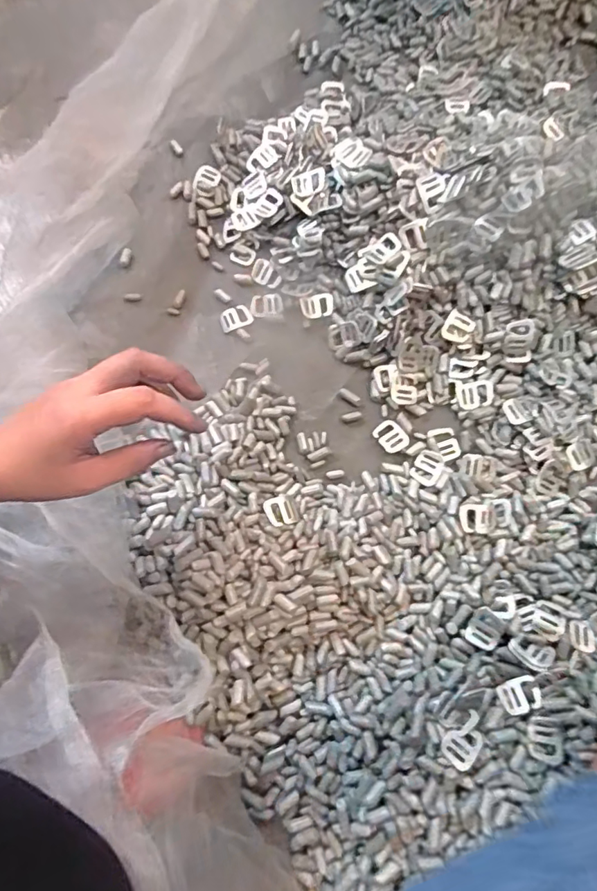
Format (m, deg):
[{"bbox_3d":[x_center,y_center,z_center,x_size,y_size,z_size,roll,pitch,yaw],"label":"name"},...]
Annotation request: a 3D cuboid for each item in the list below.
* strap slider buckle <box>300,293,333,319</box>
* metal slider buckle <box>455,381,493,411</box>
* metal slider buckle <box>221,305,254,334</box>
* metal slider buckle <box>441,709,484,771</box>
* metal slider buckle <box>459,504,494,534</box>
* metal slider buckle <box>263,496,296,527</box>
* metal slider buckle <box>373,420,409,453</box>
[{"bbox_3d":[0.019,-0.142,0.521,0.033,0.004,0.025,-10,84,1],"label":"strap slider buckle"},{"bbox_3d":[0.171,-0.049,0.497,0.034,0.004,0.027,-4,83,13],"label":"metal slider buckle"},{"bbox_3d":[-0.065,-0.132,0.531,0.033,0.005,0.025,-18,78,-3],"label":"metal slider buckle"},{"bbox_3d":[0.136,0.239,0.412,0.041,0.010,0.027,-32,59,-20],"label":"metal slider buckle"},{"bbox_3d":[0.164,0.067,0.468,0.032,0.008,0.026,-1,95,-5],"label":"metal slider buckle"},{"bbox_3d":[-0.017,0.059,0.459,0.026,0.004,0.026,-19,83,-5],"label":"metal slider buckle"},{"bbox_3d":[0.091,-0.009,0.497,0.026,0.005,0.031,-35,80,-6],"label":"metal slider buckle"}]

